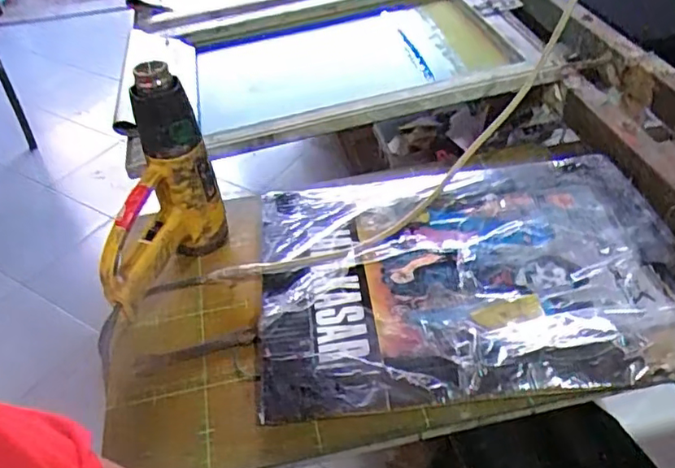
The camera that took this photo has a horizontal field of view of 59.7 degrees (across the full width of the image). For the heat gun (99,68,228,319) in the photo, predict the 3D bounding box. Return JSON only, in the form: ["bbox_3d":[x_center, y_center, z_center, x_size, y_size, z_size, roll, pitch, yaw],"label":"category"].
[{"bbox_3d":[-0.197,-0.033,0.630,0.070,0.236,0.157,12,45,16],"label":"heat gun"}]

